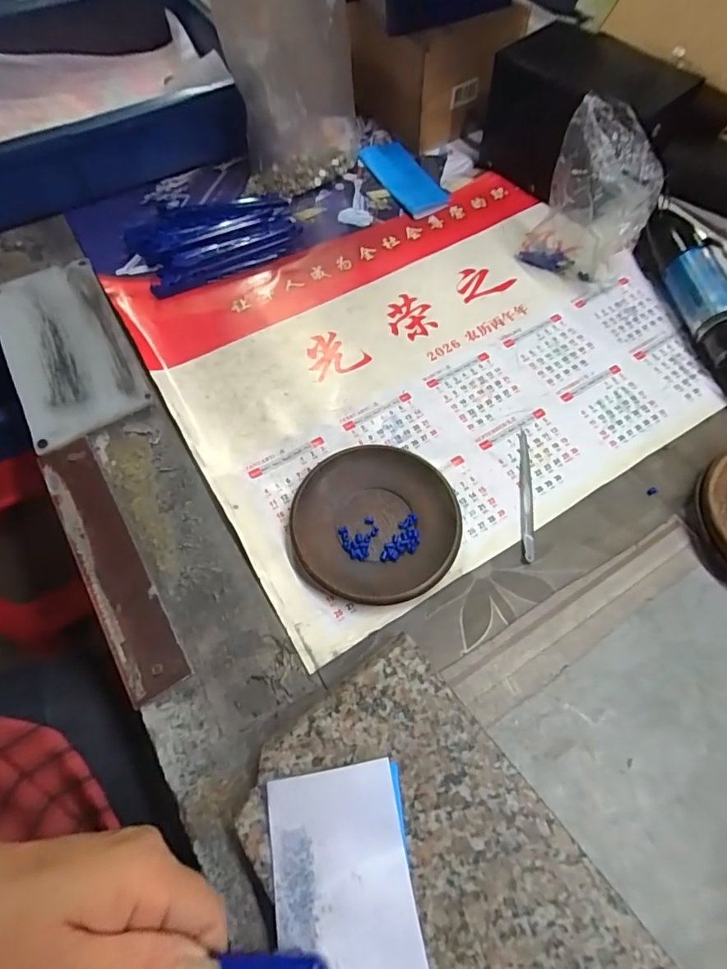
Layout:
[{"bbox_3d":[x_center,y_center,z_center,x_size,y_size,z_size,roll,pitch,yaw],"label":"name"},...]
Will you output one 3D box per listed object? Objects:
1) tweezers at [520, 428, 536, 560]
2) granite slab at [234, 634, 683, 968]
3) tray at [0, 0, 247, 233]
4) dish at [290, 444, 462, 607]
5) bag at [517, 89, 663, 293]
[{"bbox_3d":[0.119,0.005,0.353,0.008,0.006,0.105,7,63,4],"label":"tweezers"},{"bbox_3d":[0.048,0.213,0.235,0.131,0.027,0.240,-36,68,-16],"label":"granite slab"},{"bbox_3d":[-0.364,-0.424,0.535,0.440,0.075,0.326,-27,66,-13],"label":"tray"},{"bbox_3d":[0.009,0.026,0.336,0.110,0.018,0.112,0,63,1],"label":"dish"},{"bbox_3d":[0.196,-0.241,0.415,0.088,0.114,0.069,26,66,13],"label":"bag"}]

